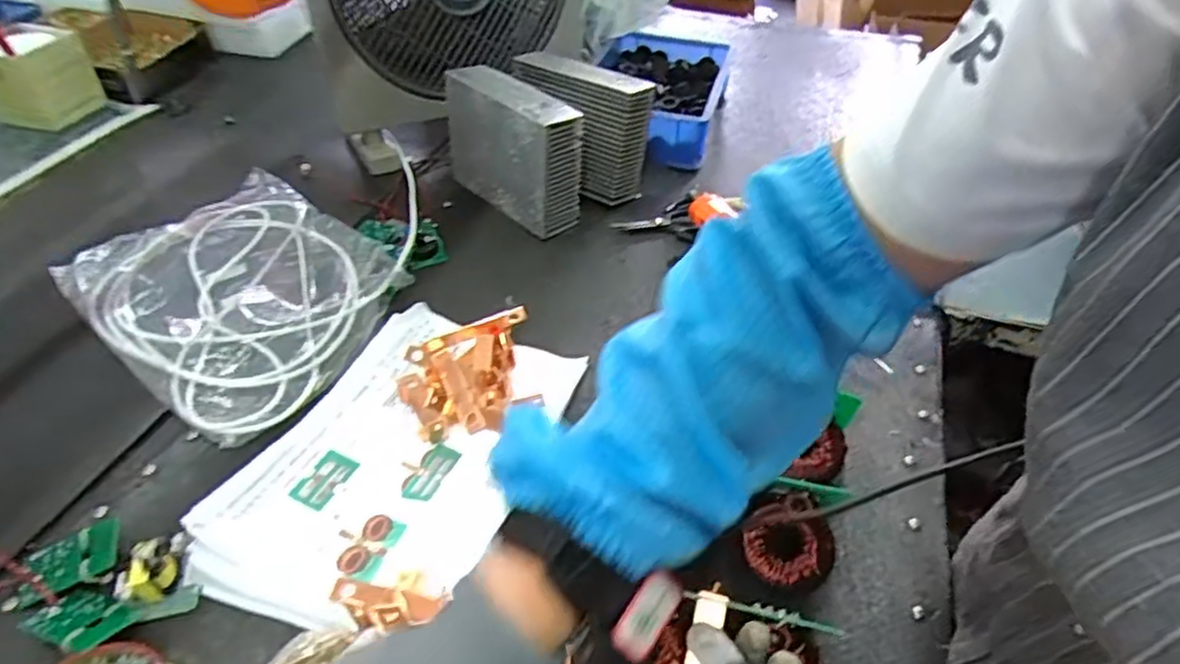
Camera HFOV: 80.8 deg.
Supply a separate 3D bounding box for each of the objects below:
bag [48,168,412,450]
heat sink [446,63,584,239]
[{"bbox_3d":[-0.381,-0.055,0.757,0.372,0.033,0.262,32,50,28],"label":"bag"},{"bbox_3d":[-0.090,-0.223,0.855,0.166,0.155,0.066,33,51,28],"label":"heat sink"}]

